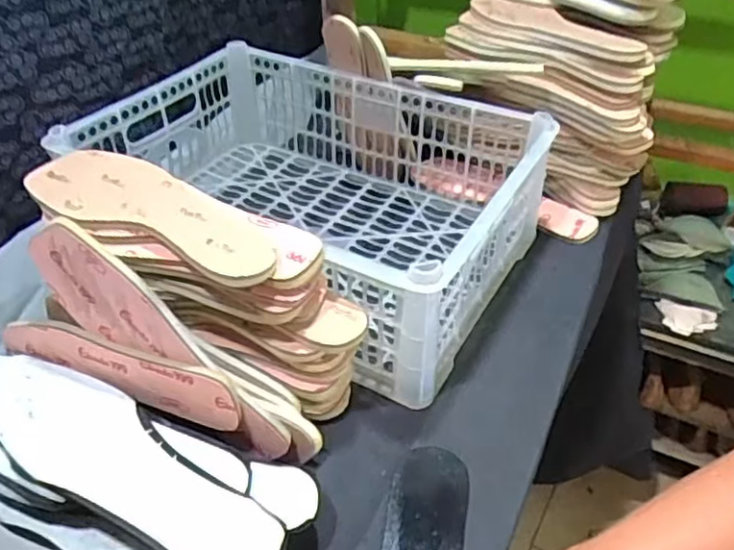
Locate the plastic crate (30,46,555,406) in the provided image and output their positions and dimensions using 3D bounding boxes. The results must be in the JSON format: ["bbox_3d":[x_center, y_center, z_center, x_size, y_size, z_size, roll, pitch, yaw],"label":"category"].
[{"bbox_3d":[-0.054,-0.106,0.728,0.442,0.146,0.355,21,44,20],"label":"plastic crate"}]

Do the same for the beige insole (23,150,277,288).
[{"bbox_3d":[-0.165,-0.052,0.518,0.230,0.014,0.078,20,43,24],"label":"beige insole"}]

